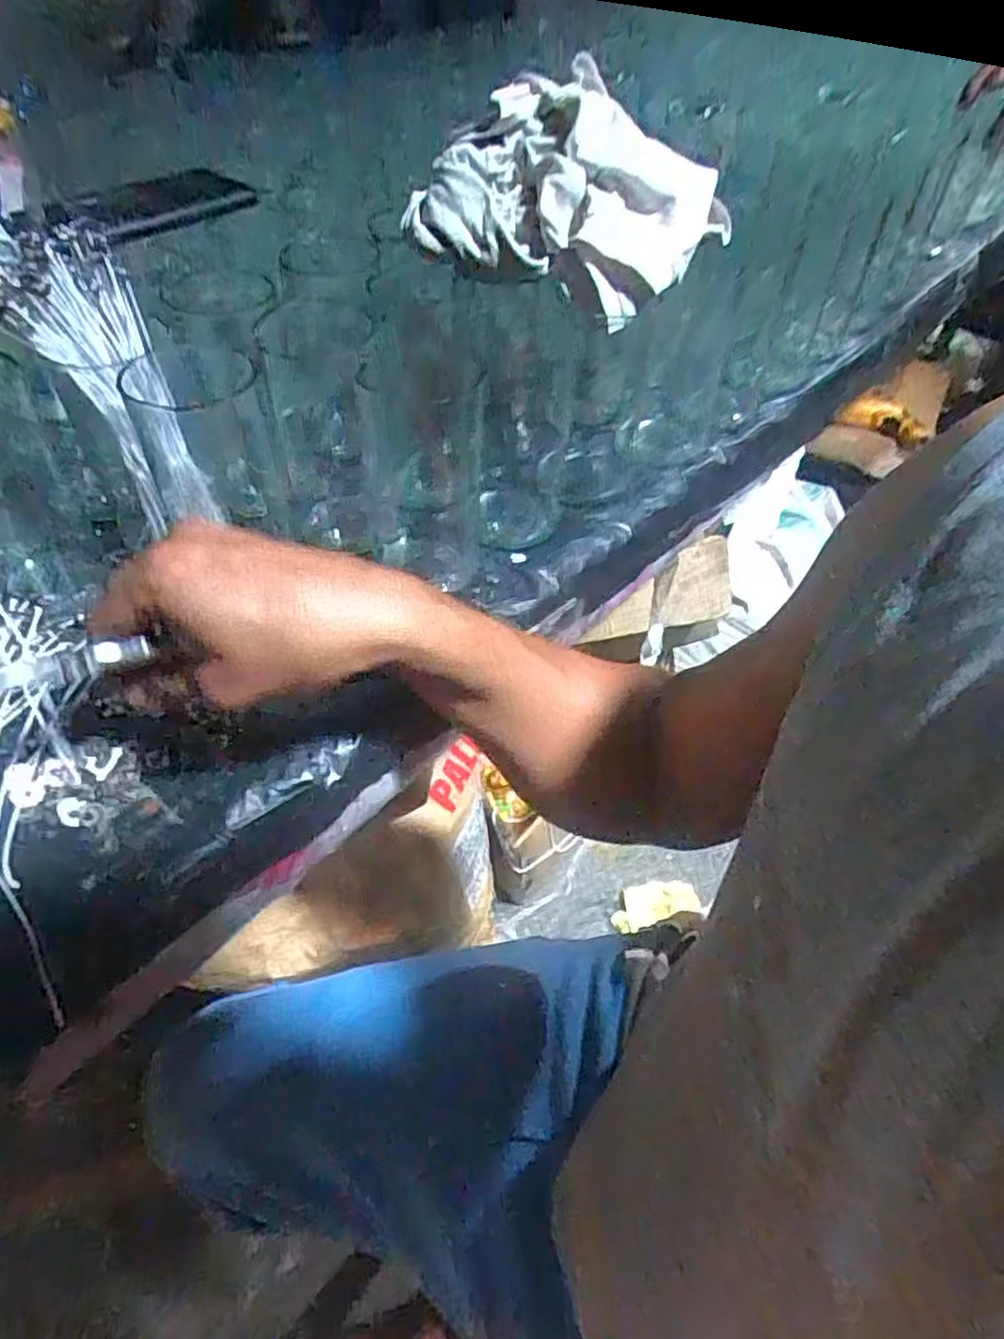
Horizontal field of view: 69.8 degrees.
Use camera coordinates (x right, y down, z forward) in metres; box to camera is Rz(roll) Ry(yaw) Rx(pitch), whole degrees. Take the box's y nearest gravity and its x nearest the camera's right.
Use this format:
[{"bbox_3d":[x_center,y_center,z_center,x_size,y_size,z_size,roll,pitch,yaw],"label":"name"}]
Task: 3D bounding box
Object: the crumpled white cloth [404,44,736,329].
[{"bbox_3d":[0.042,-0.303,0.460,0.167,0.093,0.155,-33,58,-27],"label":"crumpled white cloth"}]

